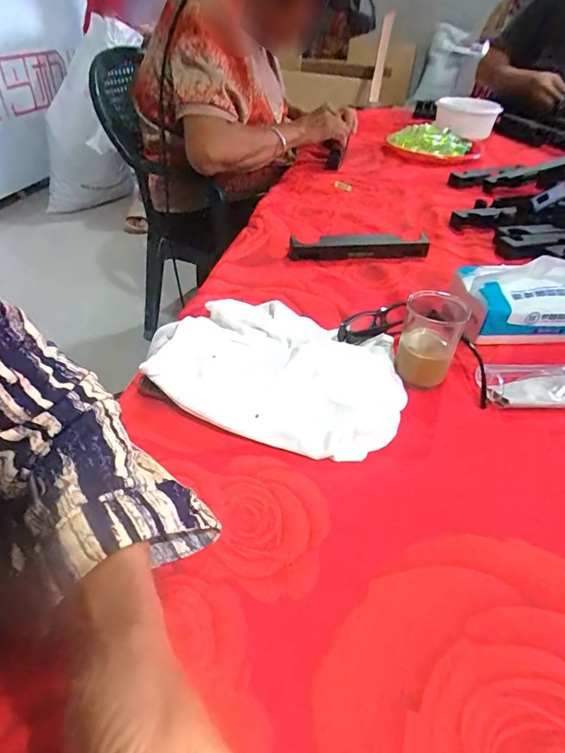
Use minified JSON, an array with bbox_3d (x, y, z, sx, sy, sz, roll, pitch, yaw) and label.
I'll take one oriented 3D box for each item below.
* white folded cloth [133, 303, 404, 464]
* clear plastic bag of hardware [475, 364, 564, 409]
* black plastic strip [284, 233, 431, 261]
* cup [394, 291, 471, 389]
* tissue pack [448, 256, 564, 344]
[{"bbox_3d":[-0.014,-0.015,0.421,0.253,0.034,0.175,10,41,12],"label":"white folded cloth"},{"bbox_3d":[0.270,0.004,0.415,0.156,0.026,0.052,-1,40,-2],"label":"clear plastic bag of hardware"},{"bbox_3d":[0.107,-0.185,0.635,0.191,0.029,0.032,4,42,0],"label":"black plastic strip"},{"bbox_3d":[0.136,-0.035,0.411,0.052,0.076,0.055,10,41,12],"label":"cup"},{"bbox_3d":[0.272,-0.089,0.480,0.164,0.074,0.083,-3,40,-4],"label":"tissue pack"}]

